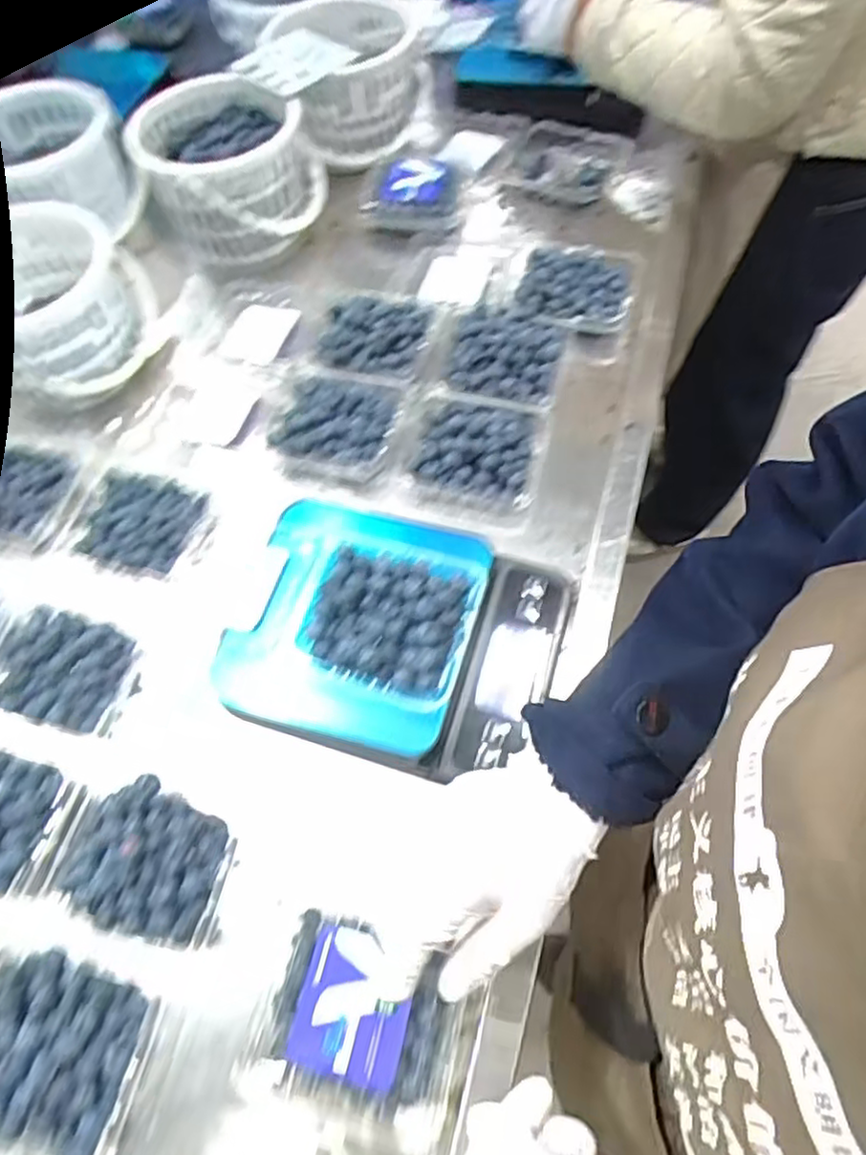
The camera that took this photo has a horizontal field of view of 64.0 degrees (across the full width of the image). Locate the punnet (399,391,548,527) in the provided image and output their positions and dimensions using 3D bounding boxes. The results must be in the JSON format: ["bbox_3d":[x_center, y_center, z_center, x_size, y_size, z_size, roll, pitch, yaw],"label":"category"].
[{"bbox_3d":[0.035,-0.115,0.633,0.128,0.037,0.120,12,63,10],"label":"punnet"}]

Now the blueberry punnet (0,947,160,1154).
[{"bbox_3d":[-0.244,0.288,0.431,0.133,0.045,0.106,10,63,9],"label":"blueberry punnet"}]

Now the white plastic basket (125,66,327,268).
[{"bbox_3d":[-0.229,-0.479,0.793,0.187,0.108,0.213,-16,62,-5],"label":"white plastic basket"}]

